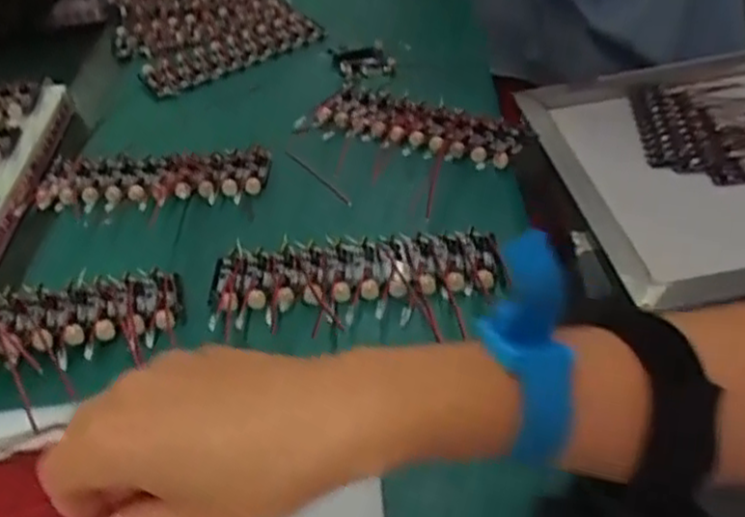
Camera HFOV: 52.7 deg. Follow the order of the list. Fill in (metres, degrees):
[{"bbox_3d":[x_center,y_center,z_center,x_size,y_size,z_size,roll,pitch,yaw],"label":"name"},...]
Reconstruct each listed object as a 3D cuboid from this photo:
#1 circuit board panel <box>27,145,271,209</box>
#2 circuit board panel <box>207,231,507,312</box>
[{"bbox_3d":[-0.152,-0.054,0.515,0.158,0.013,0.065,-2,42,2],"label":"circuit board panel"},{"bbox_3d":[-0.010,0.005,0.426,0.158,0.008,0.053,-4,42,0],"label":"circuit board panel"}]

